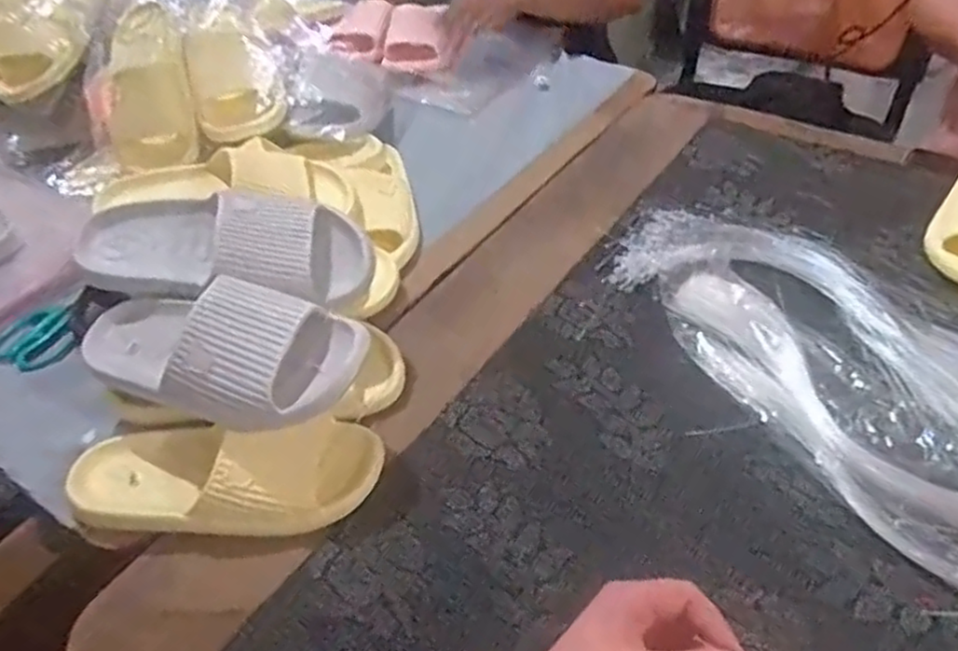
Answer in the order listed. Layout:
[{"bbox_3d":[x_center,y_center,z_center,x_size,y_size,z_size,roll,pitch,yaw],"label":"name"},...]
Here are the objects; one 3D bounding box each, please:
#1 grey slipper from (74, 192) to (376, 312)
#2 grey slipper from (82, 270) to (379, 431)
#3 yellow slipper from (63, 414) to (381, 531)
[{"bbox_3d":[-0.239,-0.068,0.653,0.257,0.083,0.113,14,48,19],"label":"grey slipper"},{"bbox_3d":[-0.221,0.018,0.578,0.255,0.089,0.097,9,46,15],"label":"grey slipper"},{"bbox_3d":[-0.215,0.115,0.594,0.259,0.065,0.099,-2,44,3],"label":"yellow slipper"}]

